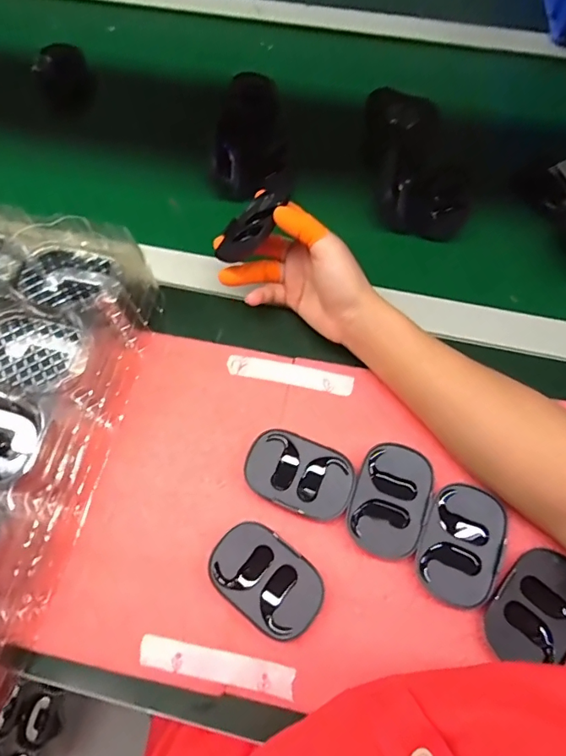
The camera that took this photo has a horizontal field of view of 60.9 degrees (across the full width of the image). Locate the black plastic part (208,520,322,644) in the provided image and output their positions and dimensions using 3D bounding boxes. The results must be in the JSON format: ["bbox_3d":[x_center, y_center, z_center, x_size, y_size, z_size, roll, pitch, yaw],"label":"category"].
[{"bbox_3d":[-0.012,0.152,0.365,0.087,0.017,0.056,35,71,16],"label":"black plastic part"}]

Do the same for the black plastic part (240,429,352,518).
[{"bbox_3d":[0.014,0.080,0.398,0.088,0.016,0.058,22,68,11],"label":"black plastic part"}]

